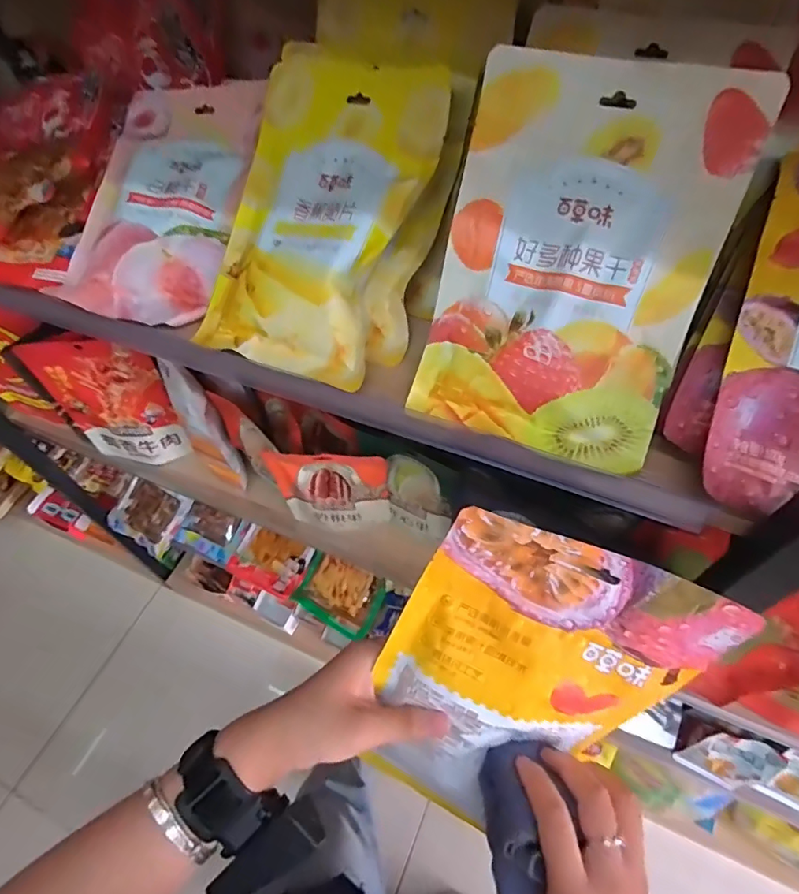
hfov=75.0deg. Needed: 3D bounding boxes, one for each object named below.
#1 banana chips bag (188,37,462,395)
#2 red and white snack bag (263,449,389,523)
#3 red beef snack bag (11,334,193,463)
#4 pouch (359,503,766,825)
[{"bbox_3d":[-0.062,-0.185,0.408,0.156,0.024,0.252,20,90,20],"label":"banana chips bag"},{"bbox_3d":[-0.083,0.052,0.639,0.136,0.140,0.027,1,57,4],"label":"red and white snack bag"},{"bbox_3d":[-0.387,-0.056,0.702,0.160,0.214,0.042,5,57,7],"label":"red beef snack bag"},{"bbox_3d":[0.073,0.141,0.312,0.164,0.210,0.027,23,24,-2],"label":"pouch"}]

